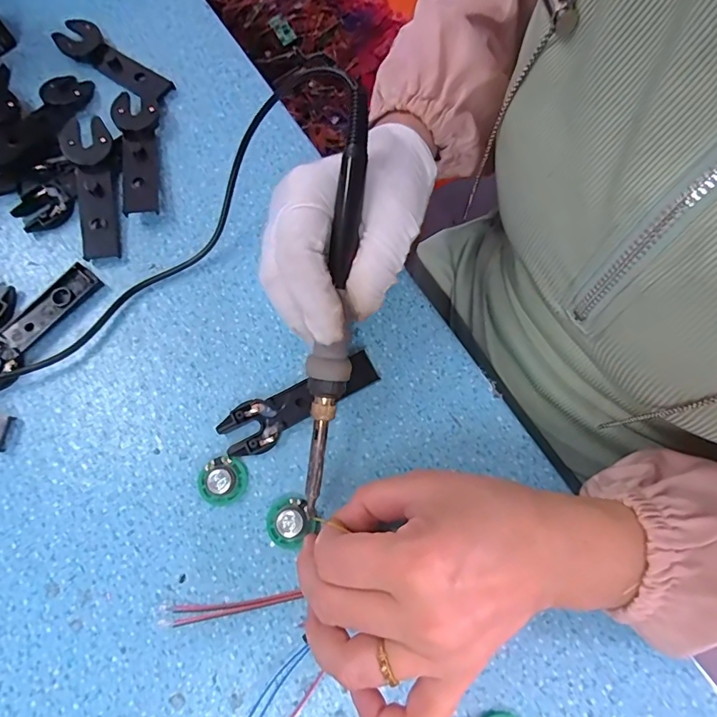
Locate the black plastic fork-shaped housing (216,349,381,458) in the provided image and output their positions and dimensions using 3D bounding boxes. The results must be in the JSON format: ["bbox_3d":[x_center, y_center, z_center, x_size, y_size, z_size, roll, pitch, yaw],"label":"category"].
[{"bbox_3d":[-0.033,0.024,0.262,0.092,0.009,0.028,-29,77,-8],"label":"black plastic fork-shaped housing"}]

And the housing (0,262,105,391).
[{"bbox_3d":[-0.193,-0.018,0.273,0.028,0.008,0.091,36,78,9],"label":"housing"}]

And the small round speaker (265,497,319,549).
[{"bbox_3d":[-0.038,0.087,0.245,0.025,0.011,0.024,-31,77,-8],"label":"small round speaker"}]

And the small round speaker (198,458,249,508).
[{"bbox_3d":[-0.075,0.067,0.250,0.026,0.011,0.025,0,75,0],"label":"small round speaker"}]

